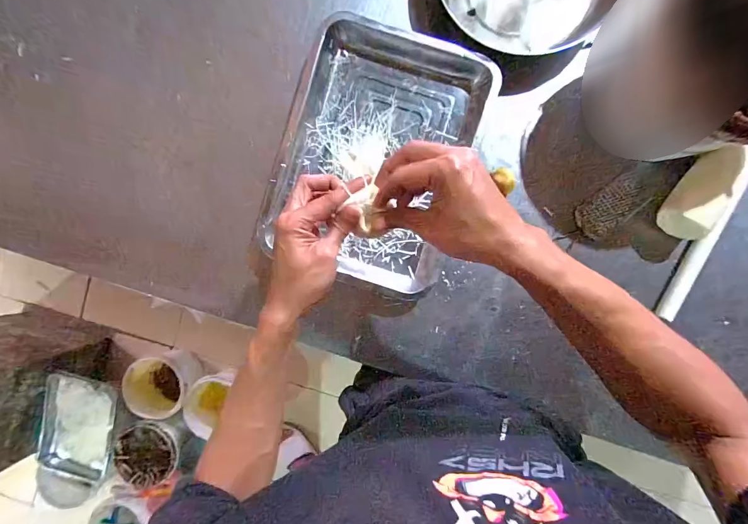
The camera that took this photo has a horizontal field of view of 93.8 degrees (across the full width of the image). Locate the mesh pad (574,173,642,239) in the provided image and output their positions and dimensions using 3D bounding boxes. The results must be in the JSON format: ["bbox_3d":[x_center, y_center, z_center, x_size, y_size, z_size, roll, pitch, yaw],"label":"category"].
[{"bbox_3d":[0.337,-0.079,0.494,0.093,0.013,0.058,-41,89,3],"label":"mesh pad"}]

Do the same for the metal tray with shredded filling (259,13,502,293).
[{"bbox_3d":[0.004,-0.143,0.497,0.259,0.044,0.345,17,92,2],"label":"metal tray with shredded filling"}]

